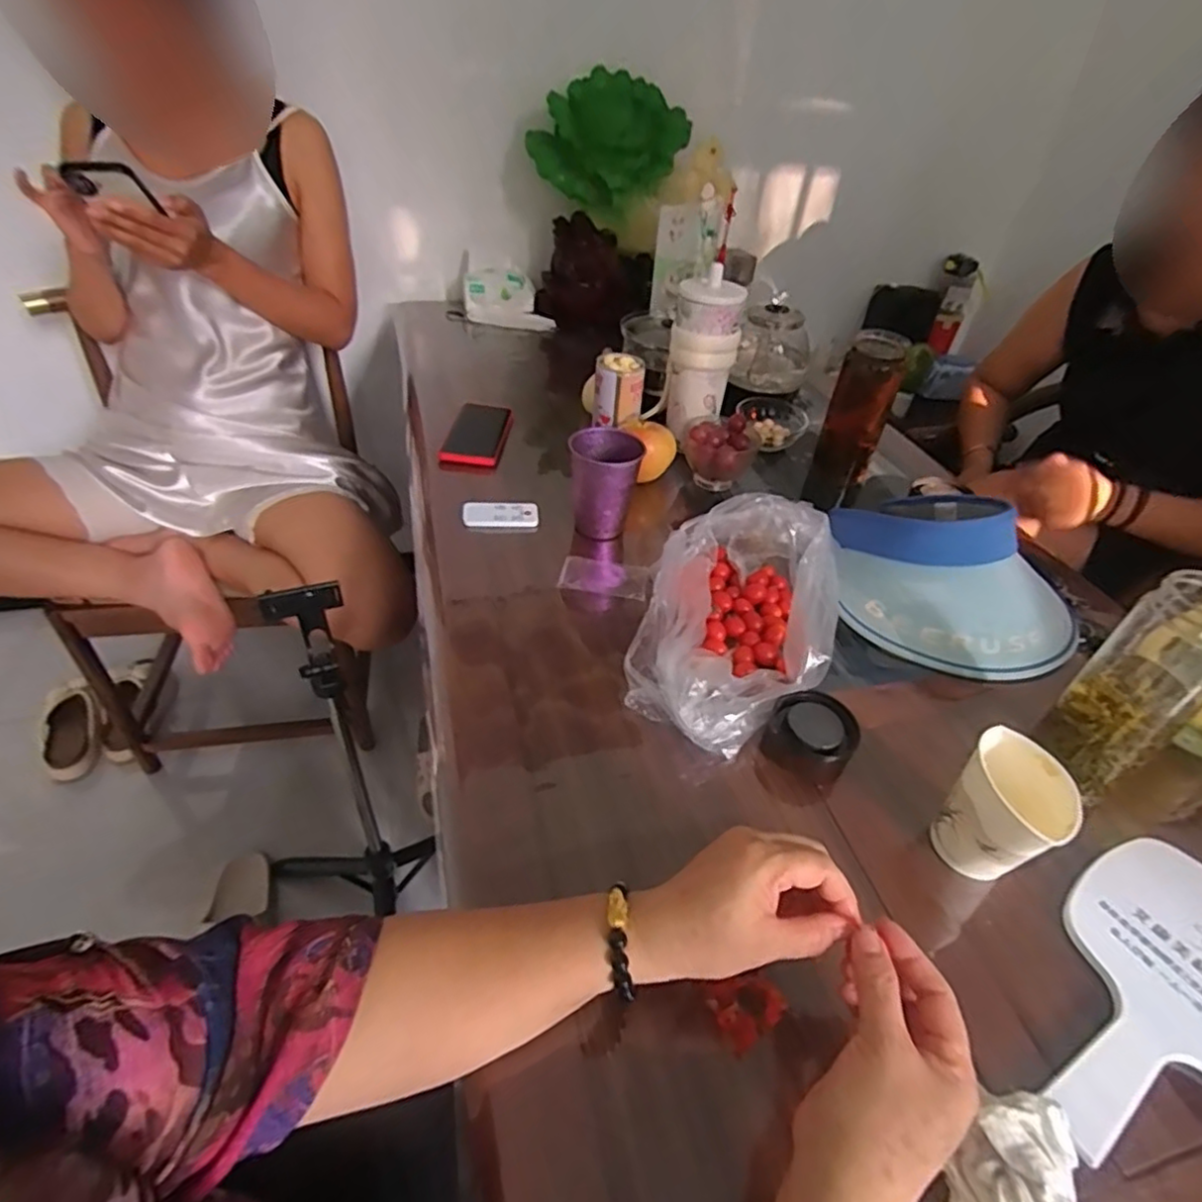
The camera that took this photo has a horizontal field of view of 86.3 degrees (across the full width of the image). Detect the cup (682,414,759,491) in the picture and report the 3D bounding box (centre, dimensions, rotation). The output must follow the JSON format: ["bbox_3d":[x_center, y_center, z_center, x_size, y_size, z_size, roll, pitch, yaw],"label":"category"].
[{"bbox_3d":[0.158,-0.192,0.857,0.093,0.082,0.076,12,41,7],"label":"cup"}]

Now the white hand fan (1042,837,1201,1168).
[{"bbox_3d":[0.359,0.250,0.406,0.239,0.008,0.142,-16,46,-23],"label":"white hand fan"}]

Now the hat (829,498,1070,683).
[{"bbox_3d":[0.373,-0.047,0.680,0.250,0.103,0.246,12,41,6],"label":"hat"}]

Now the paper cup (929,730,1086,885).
[{"bbox_3d":[0.283,0.149,0.455,0.072,0.080,0.066,-29,52,-34],"label":"paper cup"}]

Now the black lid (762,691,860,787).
[{"bbox_3d":[0.172,0.112,0.531,0.069,0.046,0.059,17,42,12],"label":"black lid"}]

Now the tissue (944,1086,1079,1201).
[{"bbox_3d":[0.208,0.284,0.318,0.080,0.037,0.049,-28,51,-33],"label":"tissue"}]

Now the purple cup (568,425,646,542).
[{"bbox_3d":[0.003,-0.132,0.732,0.076,0.104,0.075,3,41,-3],"label":"purple cup"}]

